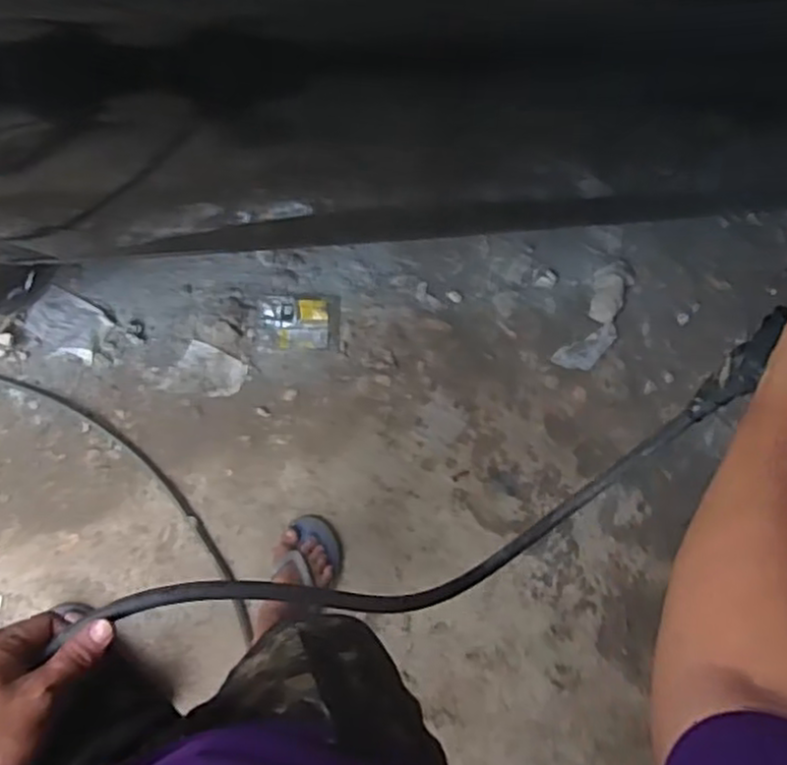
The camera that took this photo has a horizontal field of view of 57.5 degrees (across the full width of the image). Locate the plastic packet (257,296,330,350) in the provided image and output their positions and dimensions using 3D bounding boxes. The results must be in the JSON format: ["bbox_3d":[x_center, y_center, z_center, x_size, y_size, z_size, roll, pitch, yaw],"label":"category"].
[{"bbox_3d":[-0.204,-0.121,1.469,0.140,0.022,0.105,3,85,-8],"label":"plastic packet"}]

